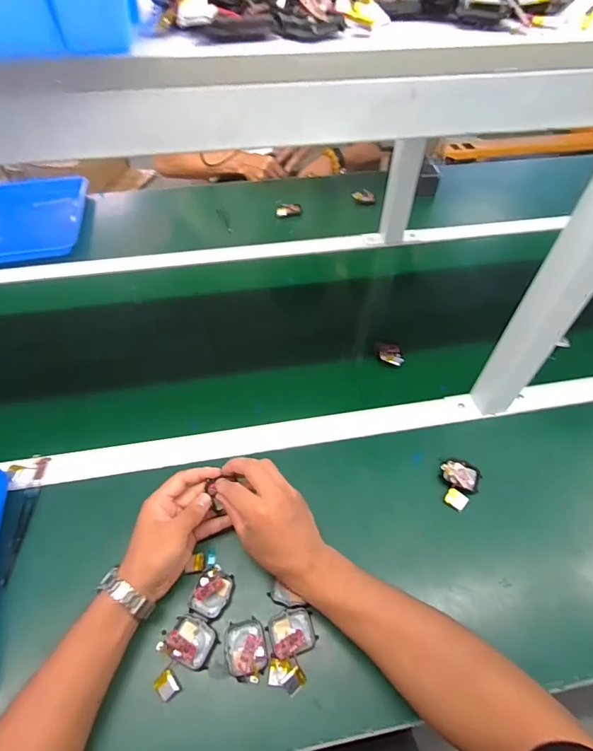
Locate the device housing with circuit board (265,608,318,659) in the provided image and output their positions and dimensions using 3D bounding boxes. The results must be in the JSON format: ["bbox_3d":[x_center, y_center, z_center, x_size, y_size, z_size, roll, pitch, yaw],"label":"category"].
[{"bbox_3d":[-0.005,0.261,0.410,0.045,0.013,0.040,-15,52,-12],"label":"device housing with circuit board"}]

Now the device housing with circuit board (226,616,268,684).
[{"bbox_3d":[-0.049,0.271,0.399,0.039,0.014,0.052,-12,52,-10],"label":"device housing with circuit board"}]

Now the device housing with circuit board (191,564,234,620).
[{"bbox_3d":[-0.089,0.230,0.428,0.035,0.012,0.047,15,52,12],"label":"device housing with circuit board"}]

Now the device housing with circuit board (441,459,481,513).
[{"bbox_3d":[0.203,0.134,0.511,0.047,0.015,0.065,32,58,24],"label":"device housing with circuit board"}]

